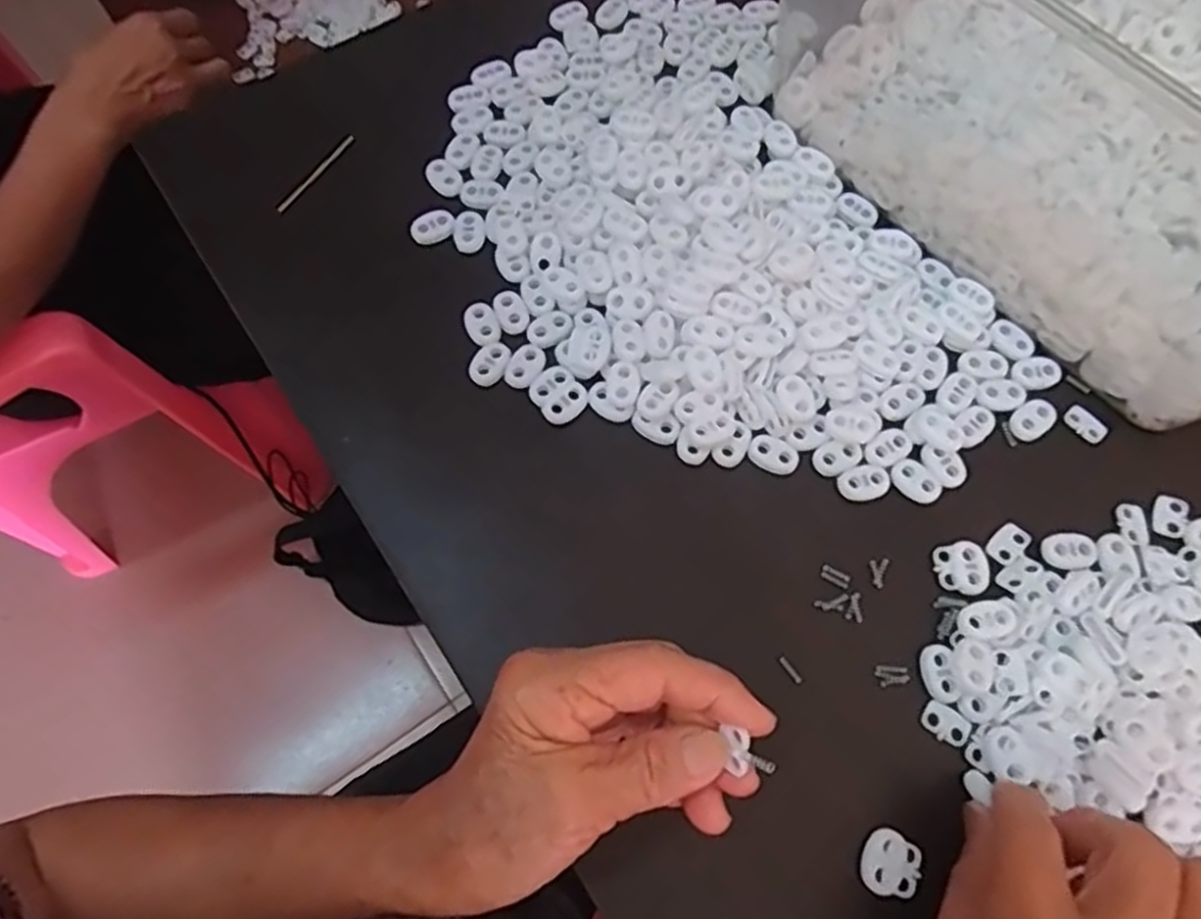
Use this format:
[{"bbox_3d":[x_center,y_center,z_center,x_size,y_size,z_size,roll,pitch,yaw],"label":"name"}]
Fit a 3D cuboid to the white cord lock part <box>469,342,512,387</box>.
[{"bbox_3d":[-0.051,-0.045,0.357,0.015,0.004,0.023,28,73,10],"label":"white cord lock part"}]

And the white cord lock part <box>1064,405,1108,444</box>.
[{"bbox_3d":[0.223,-0.016,0.351,0.011,0.004,0.019,-41,75,-12],"label":"white cord lock part"}]

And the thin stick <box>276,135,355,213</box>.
[{"bbox_3d":[-0.148,-0.149,0.401,0.004,0.004,0.056,37,75,13],"label":"thin stick"}]

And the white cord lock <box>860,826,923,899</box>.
[{"bbox_3d":[0.109,0.151,0.286,0.021,0.004,0.022,0,71,1],"label":"white cord lock"}]

